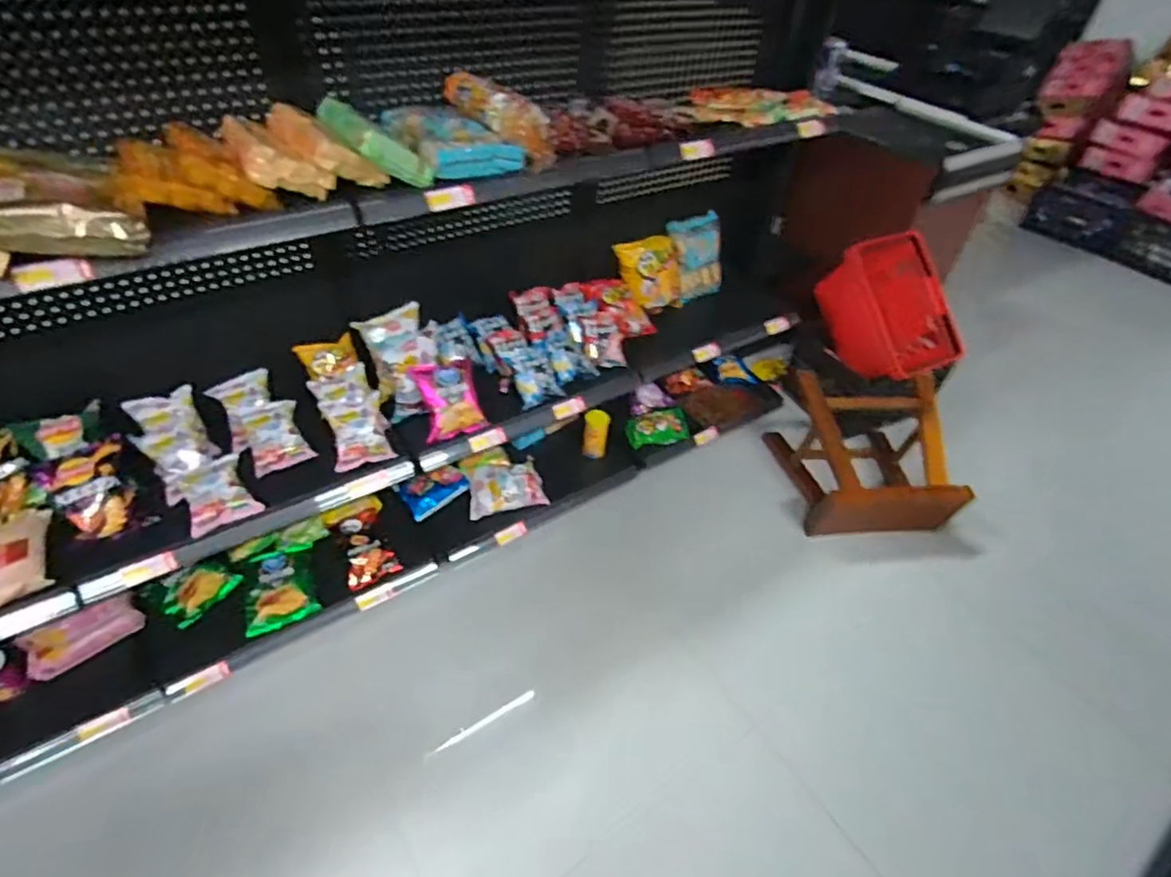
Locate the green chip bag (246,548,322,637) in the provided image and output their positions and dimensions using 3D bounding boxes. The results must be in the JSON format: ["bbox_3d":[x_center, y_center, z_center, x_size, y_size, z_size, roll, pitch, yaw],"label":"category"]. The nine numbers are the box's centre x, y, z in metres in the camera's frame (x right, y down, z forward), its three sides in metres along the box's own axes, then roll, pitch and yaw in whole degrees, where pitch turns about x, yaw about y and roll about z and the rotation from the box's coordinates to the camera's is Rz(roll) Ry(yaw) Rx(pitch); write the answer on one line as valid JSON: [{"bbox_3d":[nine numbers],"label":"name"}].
[{"bbox_3d":[-0.795,0.387,1.594,0.164,0.054,0.222,-12,46,-17],"label":"green chip bag"}]

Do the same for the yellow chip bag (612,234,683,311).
[{"bbox_3d":[0.211,-0.513,1.918,0.213,0.227,0.042,-18,17,-19],"label":"yellow chip bag"}]

